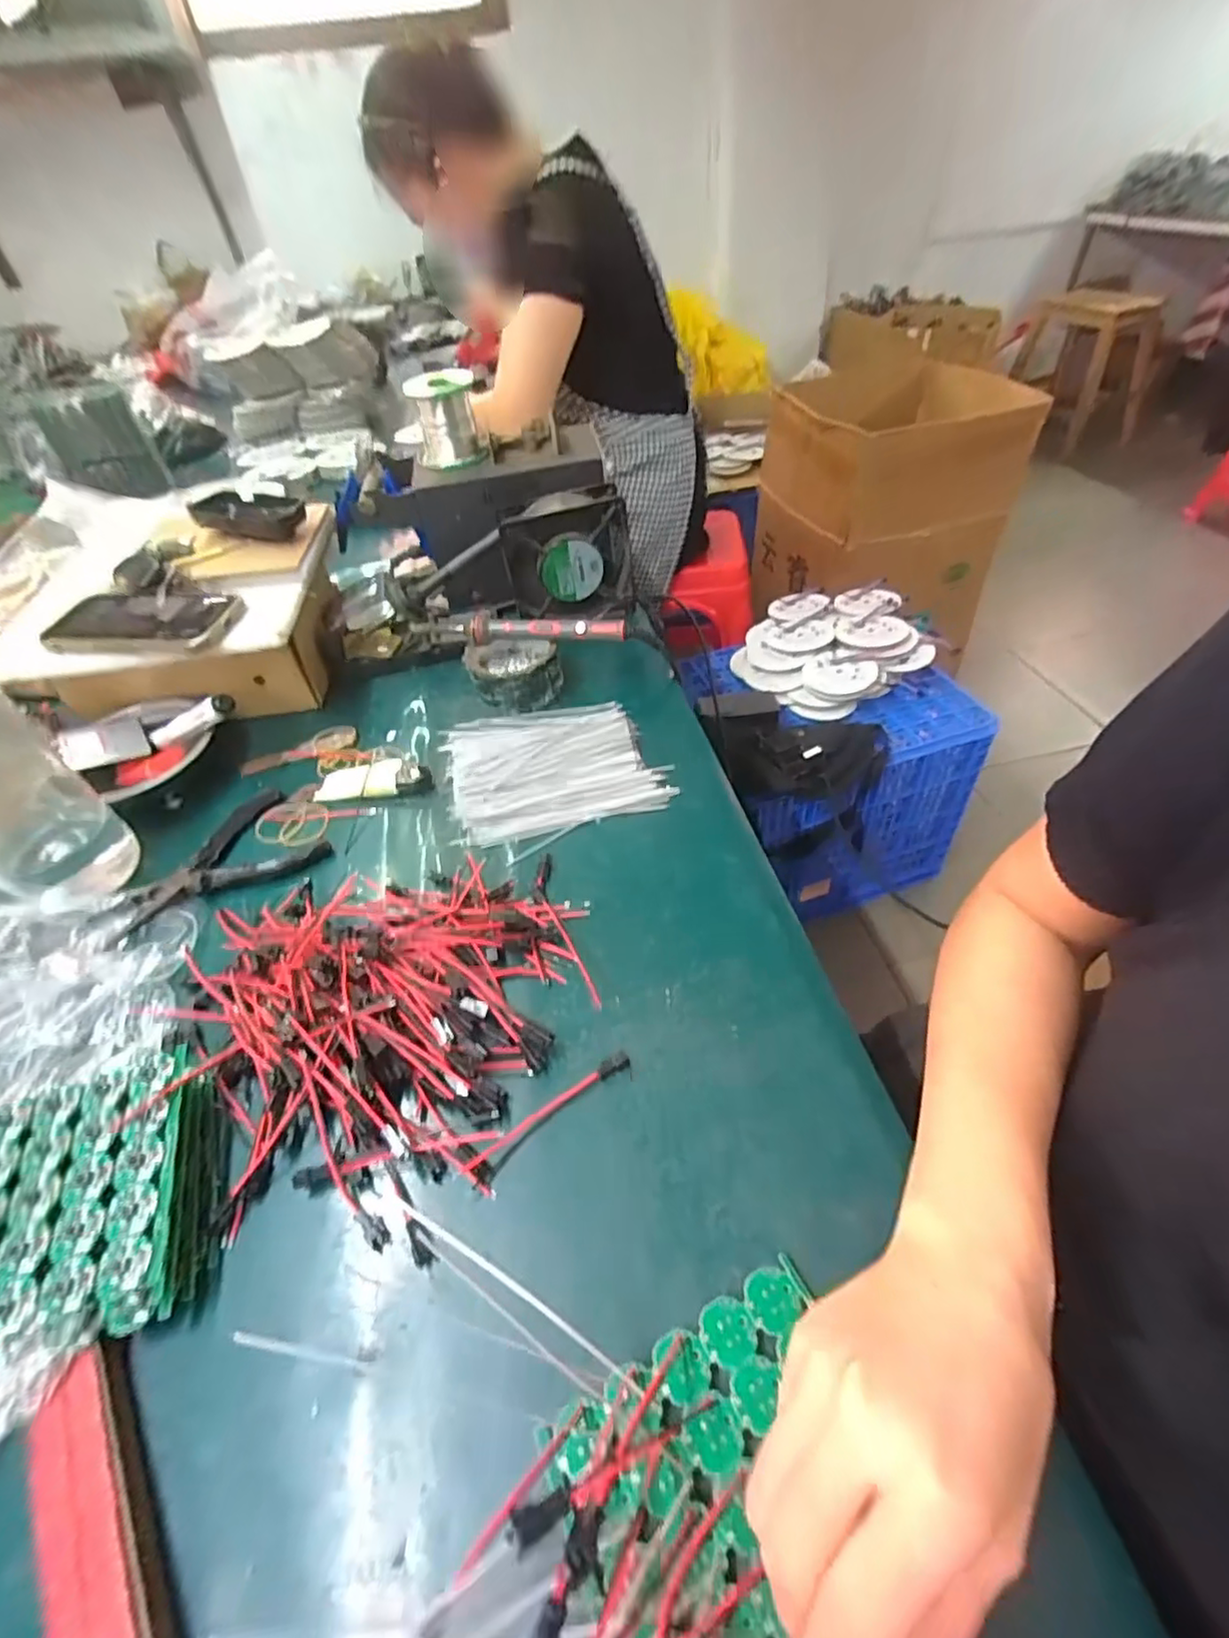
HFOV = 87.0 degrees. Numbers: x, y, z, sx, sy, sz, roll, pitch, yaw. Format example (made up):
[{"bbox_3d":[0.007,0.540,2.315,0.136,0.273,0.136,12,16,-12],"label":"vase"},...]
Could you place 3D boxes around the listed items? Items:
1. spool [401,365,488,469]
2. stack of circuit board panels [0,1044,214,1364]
[{"bbox_3d":[-0.161,-0.383,0.618,0.064,0.071,0.055,-17,47,-11],"label":"spool"},{"bbox_3d":[-0.264,0.184,0.312,0.122,0.038,0.130,-16,47,-10],"label":"stack of circuit board panels"}]

